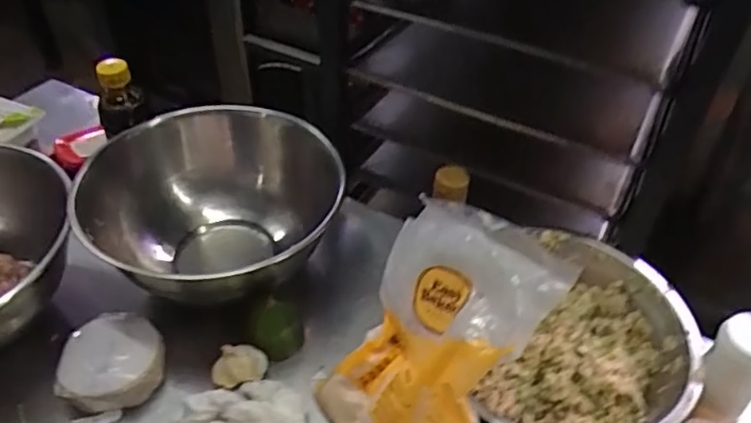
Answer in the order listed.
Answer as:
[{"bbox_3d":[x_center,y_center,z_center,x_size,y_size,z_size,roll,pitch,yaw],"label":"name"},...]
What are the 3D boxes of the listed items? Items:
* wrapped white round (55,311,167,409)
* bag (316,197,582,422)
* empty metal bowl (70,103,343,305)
[{"bbox_3d":[-0.255,0.146,0.587,0.090,0.033,0.090,1,44,-1],"label":"wrapped white round"},{"bbox_3d":[0.049,0.117,0.515,0.169,0.202,0.152,32,51,27],"label":"bag"},{"bbox_3d":[-0.175,0.012,0.672,0.246,0.138,0.264,1,44,-1],"label":"empty metal bowl"}]

